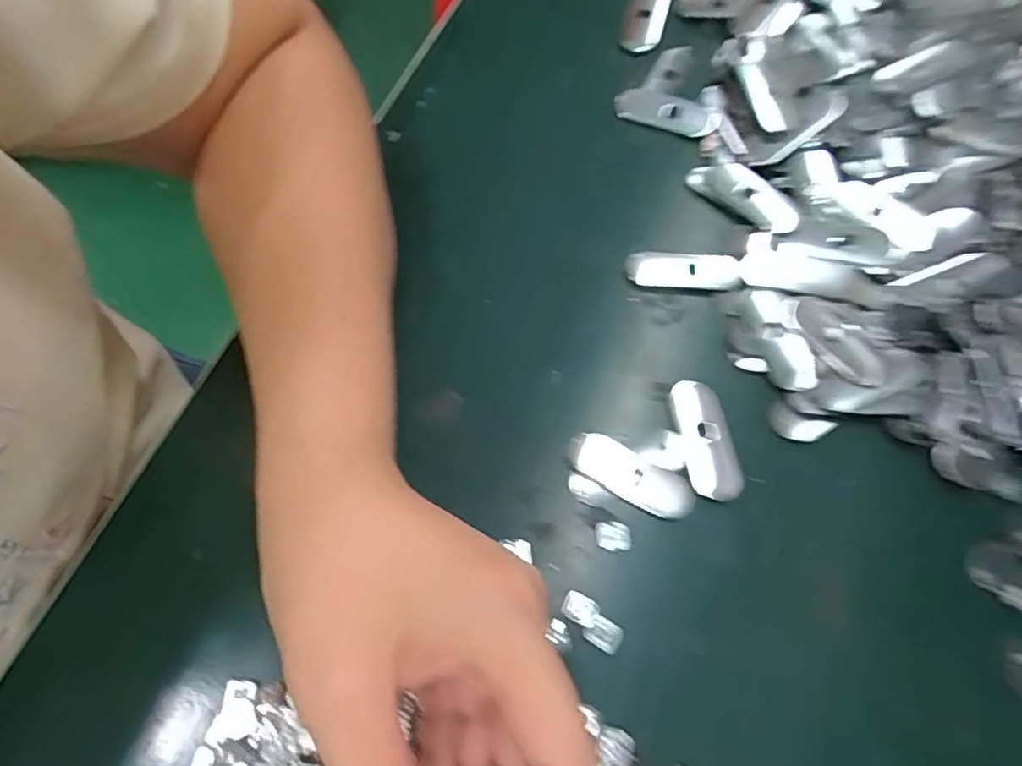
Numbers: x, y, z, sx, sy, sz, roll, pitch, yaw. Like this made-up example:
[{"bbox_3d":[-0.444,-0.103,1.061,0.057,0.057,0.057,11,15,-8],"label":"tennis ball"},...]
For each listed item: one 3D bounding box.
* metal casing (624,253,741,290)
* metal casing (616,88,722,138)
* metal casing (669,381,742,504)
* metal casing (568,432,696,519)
[{"bbox_3d":[0.081,-0.054,0.286,0.052,0.004,0.018,5,67,1],"label":"metal casing"},{"bbox_3d":[0.082,-0.144,0.318,0.055,0.006,0.020,17,68,6],"label":"metal casing"},{"bbox_3d":[0.081,0.023,0.253,0.021,0.006,0.051,-10,67,-5],"label":"metal casing"},{"bbox_3d":[0.049,0.038,0.249,0.053,0.004,0.019,29,70,11],"label":"metal casing"}]

